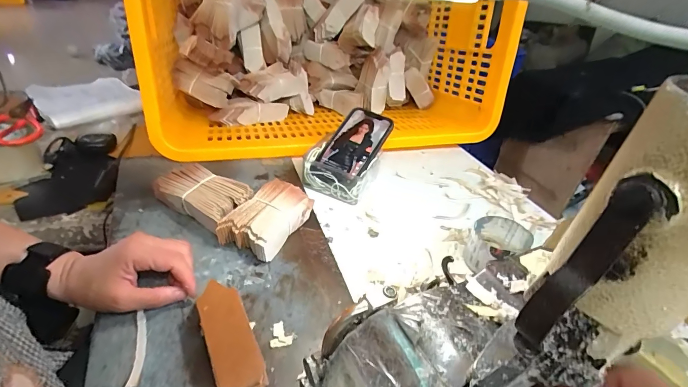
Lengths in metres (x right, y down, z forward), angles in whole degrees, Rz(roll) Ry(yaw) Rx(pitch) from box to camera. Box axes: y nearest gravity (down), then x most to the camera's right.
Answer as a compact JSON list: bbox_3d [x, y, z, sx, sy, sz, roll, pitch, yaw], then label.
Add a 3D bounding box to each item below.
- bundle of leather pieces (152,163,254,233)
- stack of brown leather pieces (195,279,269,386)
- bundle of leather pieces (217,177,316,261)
[{"bbox_3d":[-0.189,0.005,0.475,0.123,0.043,0.071,22,39,18],"label":"bundle of leather pieces"},{"bbox_3d":[-0.106,0.134,0.335,0.041,0.036,0.113,-14,42,-27],"label":"stack of brown leather pieces"},{"bbox_3d":[-0.093,0.032,0.460,0.069,0.044,0.118,24,40,20],"label":"bundle of leather pieces"}]

